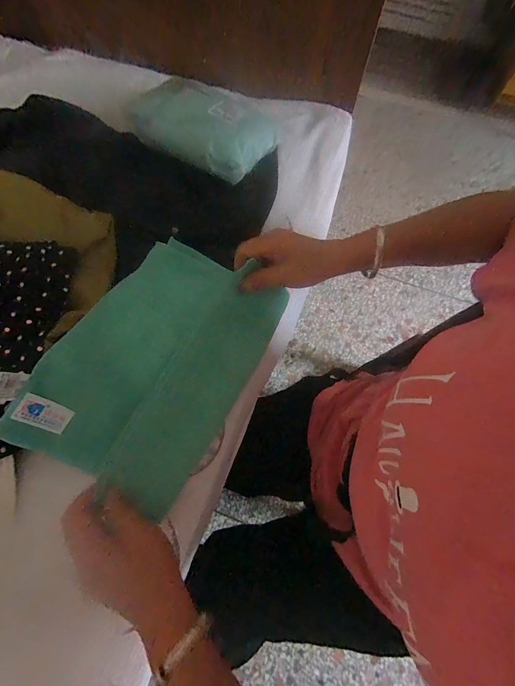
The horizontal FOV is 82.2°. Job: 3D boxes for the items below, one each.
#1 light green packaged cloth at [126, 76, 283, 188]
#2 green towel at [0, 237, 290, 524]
[{"bbox_3d":[-0.083,-0.334,0.464,0.204,0.067,0.131,25,73,8],"label":"light green packaged cloth"},{"bbox_3d":[-0.112,0.019,0.371,0.204,0.035,0.308,37,71,-11],"label":"green towel"}]

